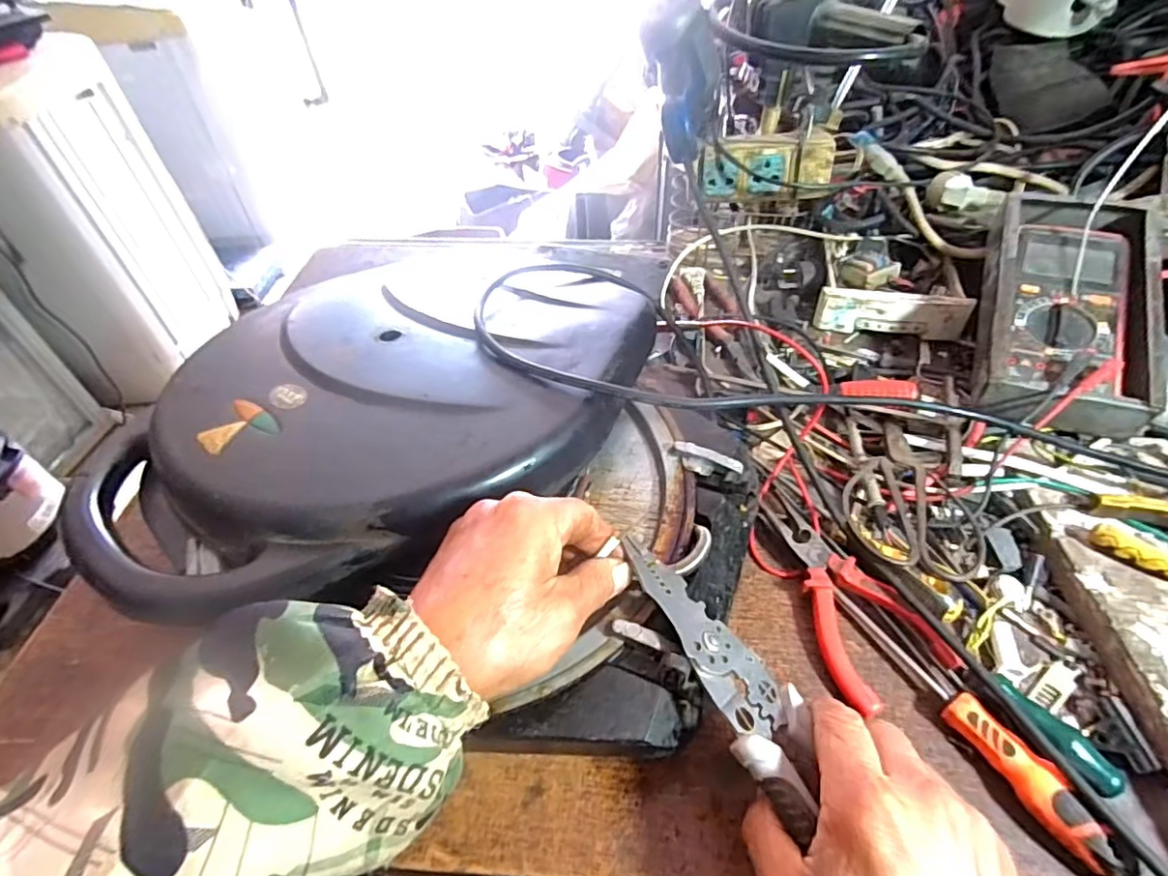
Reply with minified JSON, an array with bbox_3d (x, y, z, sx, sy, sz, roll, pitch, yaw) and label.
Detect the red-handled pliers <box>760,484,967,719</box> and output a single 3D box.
[{"bbox_3d":[0.155,0.095,0.386,0.064,0.024,0.148,-20,48,-16],"label":"red-handled pliers"}]

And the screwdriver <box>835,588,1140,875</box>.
[{"bbox_3d":[0.211,0.152,0.332,0.020,0.024,0.170,-23,49,-18],"label":"screwdriver"}]

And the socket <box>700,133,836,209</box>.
[{"bbox_3d":[0.177,-0.262,0.579,0.123,0.056,0.030,2,46,5],"label":"socket"}]

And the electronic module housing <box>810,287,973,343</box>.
[{"bbox_3d":[0.295,-0.118,0.570,0.136,0.045,0.020,4,46,7],"label":"electronic module housing"}]

